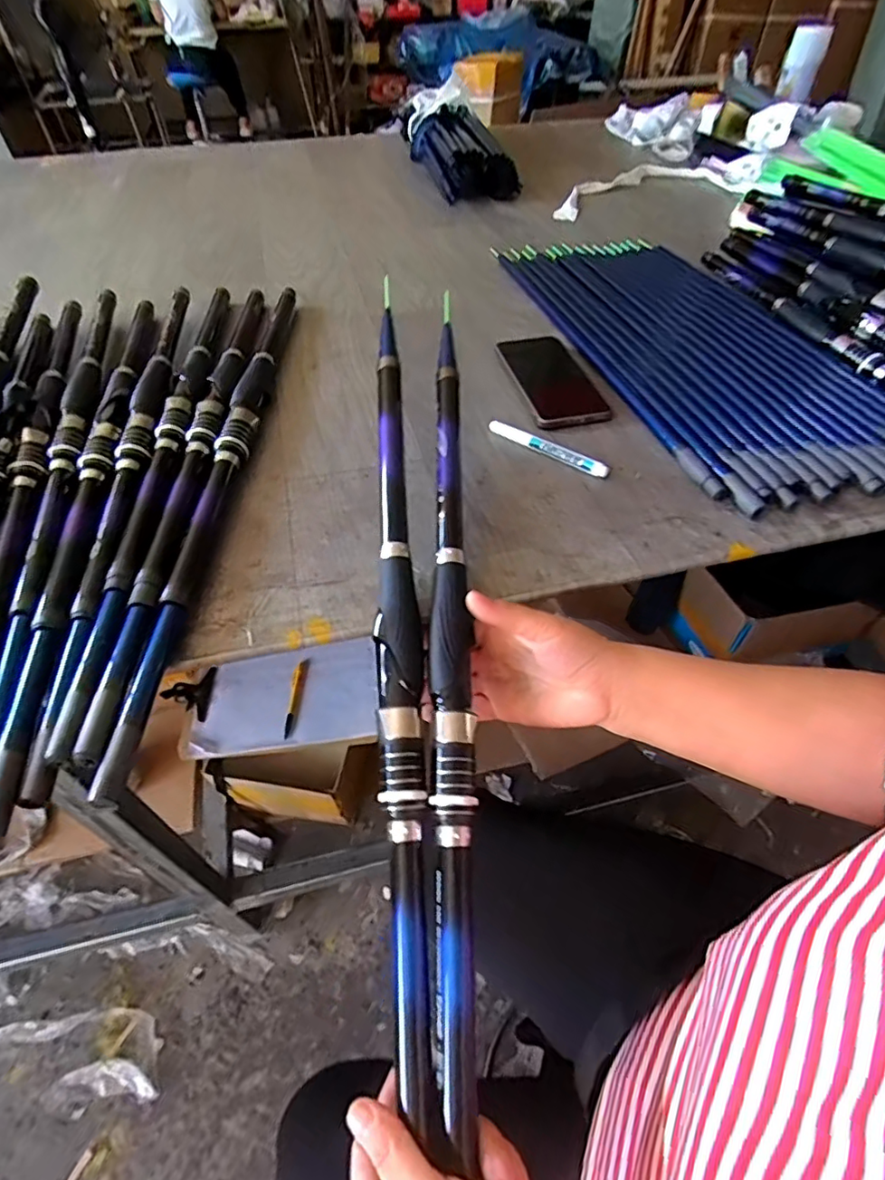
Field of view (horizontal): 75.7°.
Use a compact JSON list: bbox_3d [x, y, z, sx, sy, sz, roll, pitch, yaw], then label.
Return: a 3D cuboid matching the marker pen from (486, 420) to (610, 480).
[{"bbox_3d":[0.094,-0.129,0.518,0.124,0.013,0.009,31,55,26],"label":"marker pen"}]

